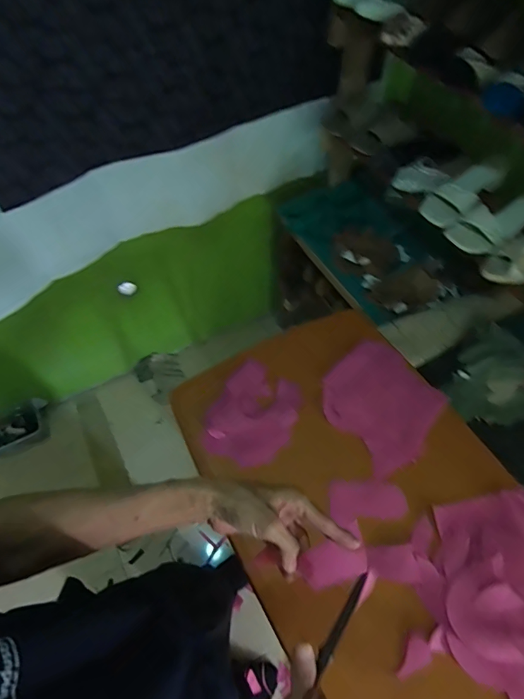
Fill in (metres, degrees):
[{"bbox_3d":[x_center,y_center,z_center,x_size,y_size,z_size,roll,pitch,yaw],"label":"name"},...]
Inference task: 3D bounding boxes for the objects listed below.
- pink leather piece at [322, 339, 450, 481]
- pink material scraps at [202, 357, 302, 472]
[{"bbox_3d":[0.235,0.101,0.840,0.213,0.011,0.232,-31,61,-21],"label":"pink leather piece"},{"bbox_3d":[-0.019,0.122,0.821,0.162,0.026,0.194,17,62,21],"label":"pink material scraps"}]

